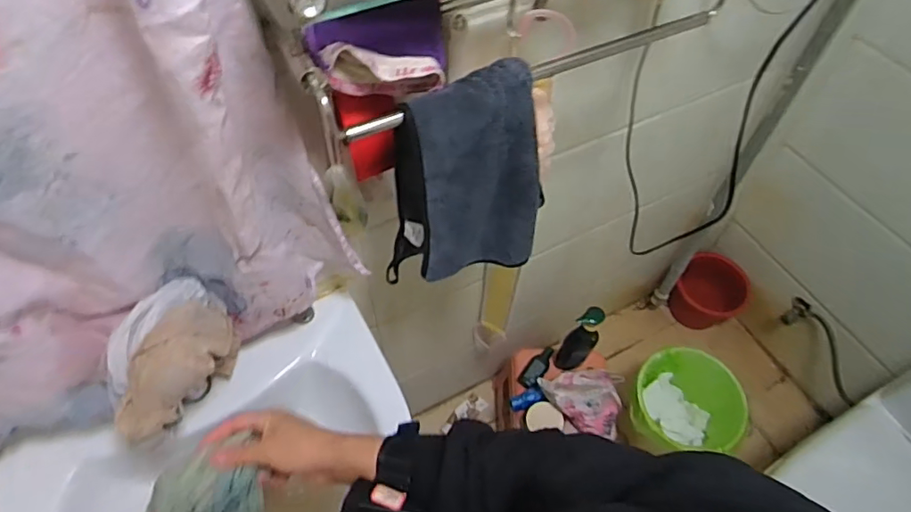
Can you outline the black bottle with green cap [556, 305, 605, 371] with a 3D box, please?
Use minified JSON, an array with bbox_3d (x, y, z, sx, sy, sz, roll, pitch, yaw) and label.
[{"bbox_3d":[0.297,0.198,1.298,0.071,0.264,0.055,29,59,18],"label":"black bottle with green cap"}]

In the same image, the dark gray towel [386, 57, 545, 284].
[{"bbox_3d":[0.014,-0.076,0.631,0.196,0.268,0.072,-11,56,-9],"label":"dark gray towel"}]

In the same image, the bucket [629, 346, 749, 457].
[{"bbox_3d":[0.535,0.358,1.358,0.252,0.210,0.246,1,55,-1],"label":"bucket"}]

